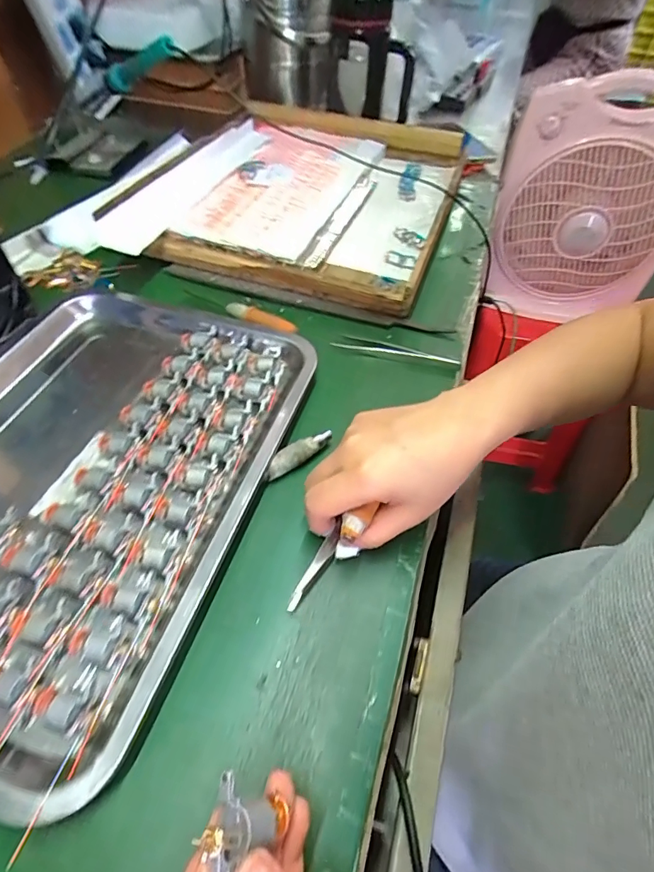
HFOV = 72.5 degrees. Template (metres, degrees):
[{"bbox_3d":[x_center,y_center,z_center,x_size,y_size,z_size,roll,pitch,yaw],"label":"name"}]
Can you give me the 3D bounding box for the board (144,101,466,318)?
[{"bbox_3d":[-0.016,-0.311,0.557,0.334,0.071,0.364,18,51,8],"label":"board"}]

